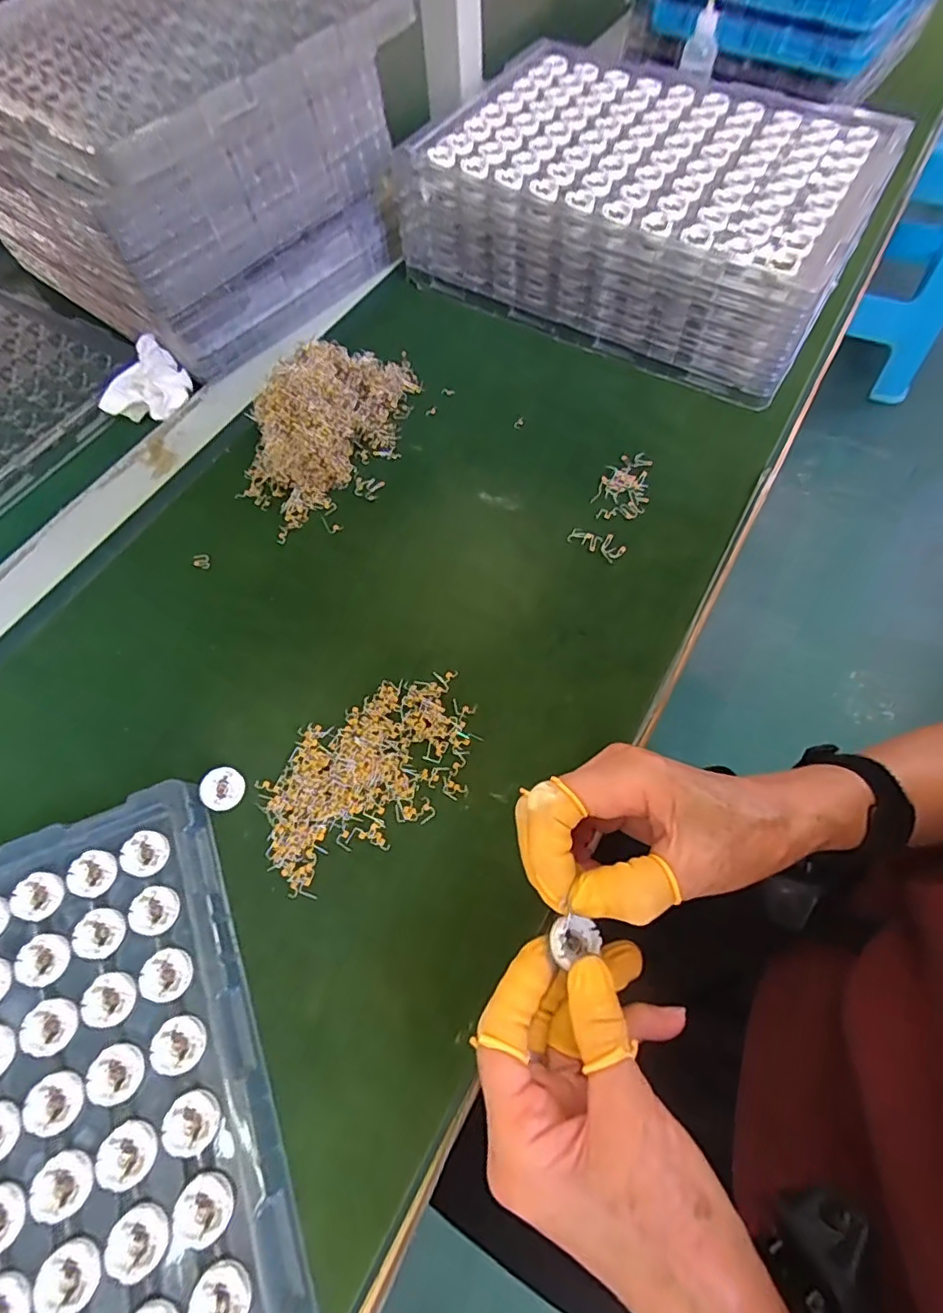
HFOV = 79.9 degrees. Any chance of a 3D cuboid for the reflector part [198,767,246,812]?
[{"bbox_3d":[-0.143,0.076,0.323,0.021,0.011,0.023,-1,63,2],"label":"reflector part"}]

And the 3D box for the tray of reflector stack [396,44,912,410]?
[{"bbox_3d":[0.151,-0.417,0.457,0.345,0.019,0.245,29,68,17],"label":"tray of reflector stack"}]

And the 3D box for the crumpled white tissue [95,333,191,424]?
[{"bbox_3d":[-0.271,-0.222,0.466,0.070,0.029,0.067,-39,68,-16],"label":"crumpled white tissue"}]

